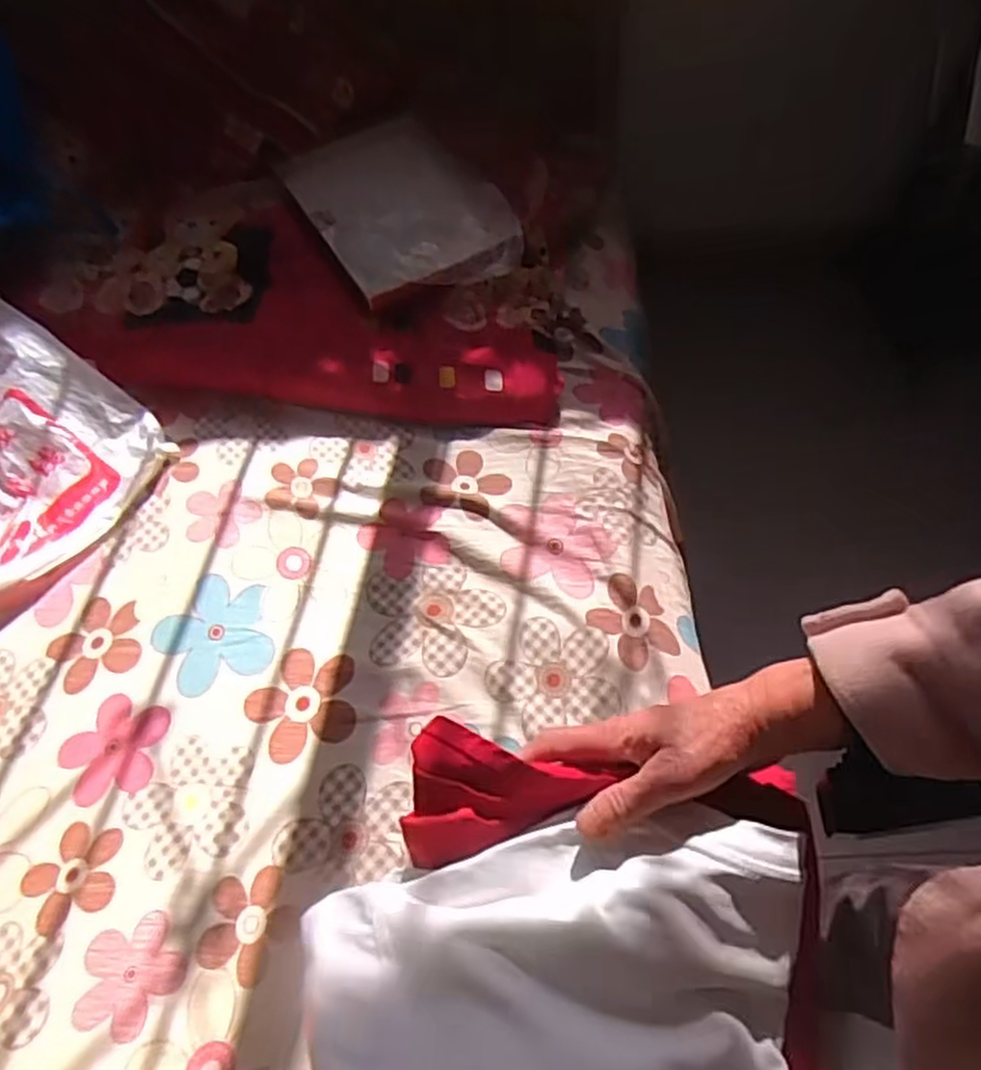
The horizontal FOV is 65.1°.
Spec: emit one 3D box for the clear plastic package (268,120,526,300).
[{"bbox_3d":[-0.118,-0.462,1.075,0.253,0.065,0.358,-28,60,-15],"label":"clear plastic package"}]

